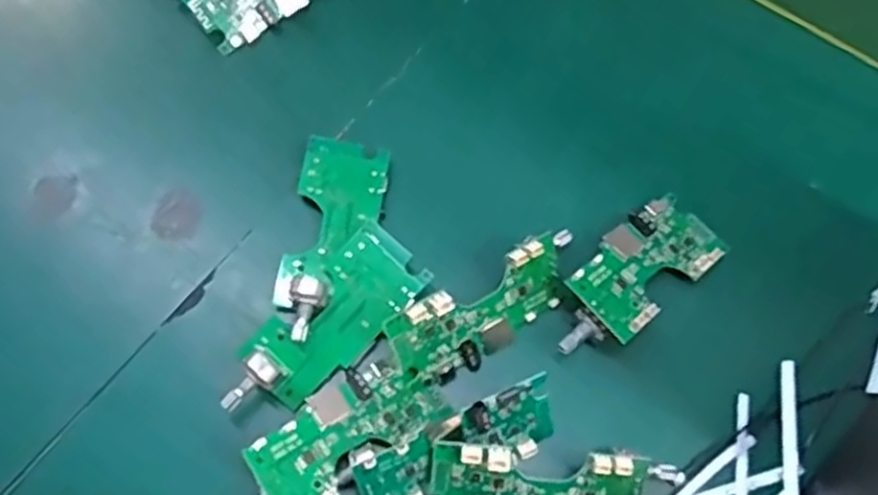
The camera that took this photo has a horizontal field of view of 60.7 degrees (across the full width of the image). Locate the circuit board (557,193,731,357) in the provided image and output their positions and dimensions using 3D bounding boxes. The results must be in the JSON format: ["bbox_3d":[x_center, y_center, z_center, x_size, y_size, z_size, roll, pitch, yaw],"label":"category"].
[{"bbox_3d":[0.090,0.012,0.343,0.096,0.016,0.041,-37,74,-27],"label":"circuit board"}]

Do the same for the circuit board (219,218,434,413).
[{"bbox_3d":[-0.051,0.033,0.328,0.039,0.023,0.098,42,74,13],"label":"circuit board"}]

